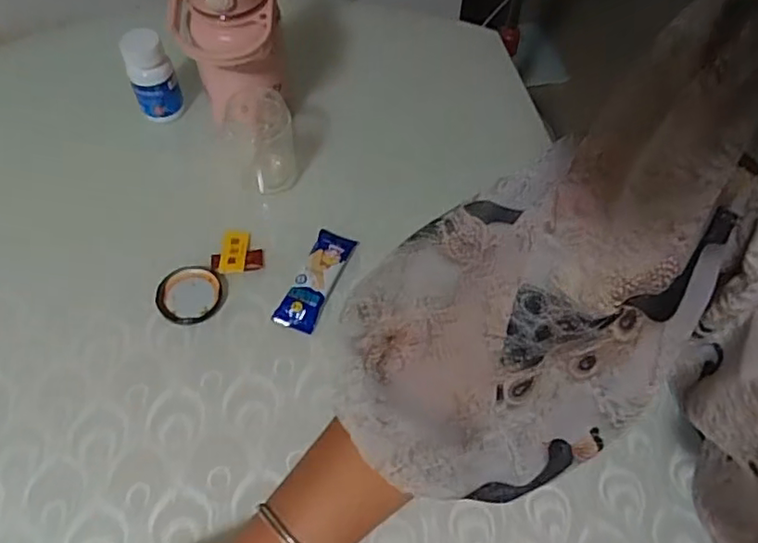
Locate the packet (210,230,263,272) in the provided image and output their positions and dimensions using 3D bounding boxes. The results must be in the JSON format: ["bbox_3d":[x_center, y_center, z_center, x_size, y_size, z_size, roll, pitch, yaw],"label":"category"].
[{"bbox_3d":[-0.154,-0.021,0.661,0.054,0.012,0.049,-5,57,-5],"label":"packet"}]

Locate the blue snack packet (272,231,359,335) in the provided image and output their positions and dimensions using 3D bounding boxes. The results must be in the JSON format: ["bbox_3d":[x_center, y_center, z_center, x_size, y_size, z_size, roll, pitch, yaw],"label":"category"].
[{"bbox_3d":[-0.066,0.008,0.643,0.043,0.017,0.116,21,59,11],"label":"blue snack packet"}]

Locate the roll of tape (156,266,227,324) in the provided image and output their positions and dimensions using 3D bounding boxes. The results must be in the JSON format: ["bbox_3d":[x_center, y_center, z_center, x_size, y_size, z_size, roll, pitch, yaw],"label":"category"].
[{"bbox_3d":[-0.192,0.024,0.628,0.067,0.009,0.061,1,57,-1],"label":"roll of tape"}]

